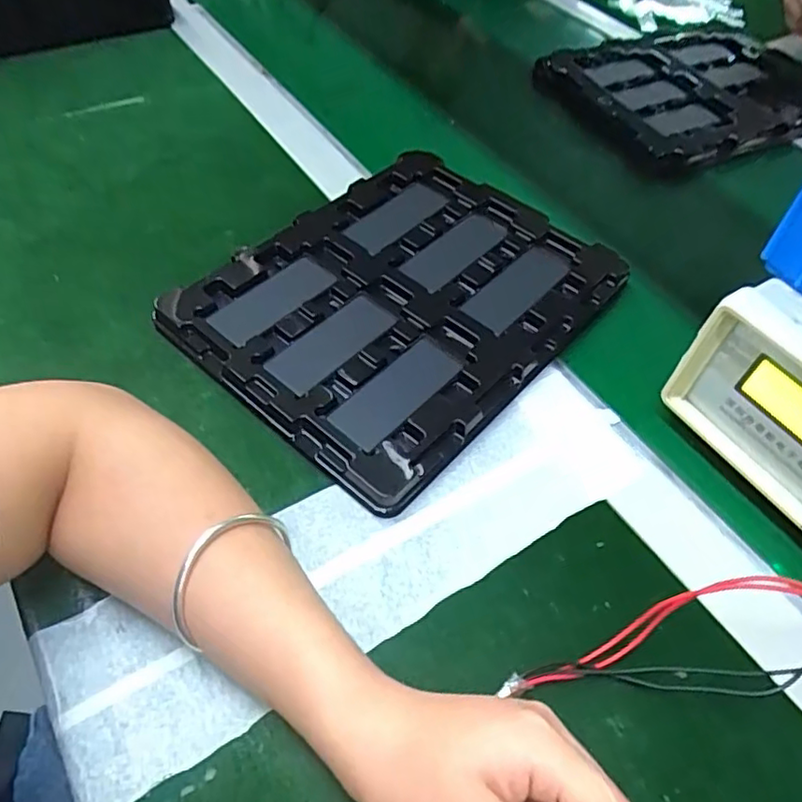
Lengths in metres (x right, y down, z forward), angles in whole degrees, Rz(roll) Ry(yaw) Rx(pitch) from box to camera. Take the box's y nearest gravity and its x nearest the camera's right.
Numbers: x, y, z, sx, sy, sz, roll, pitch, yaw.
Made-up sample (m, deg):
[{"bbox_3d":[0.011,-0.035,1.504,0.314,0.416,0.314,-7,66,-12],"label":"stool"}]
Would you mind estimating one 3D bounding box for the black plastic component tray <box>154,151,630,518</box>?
[{"bbox_3d":[-0.002,-0.077,0.447,0.226,0.026,0.276,36,59,22],"label":"black plastic component tray"}]

